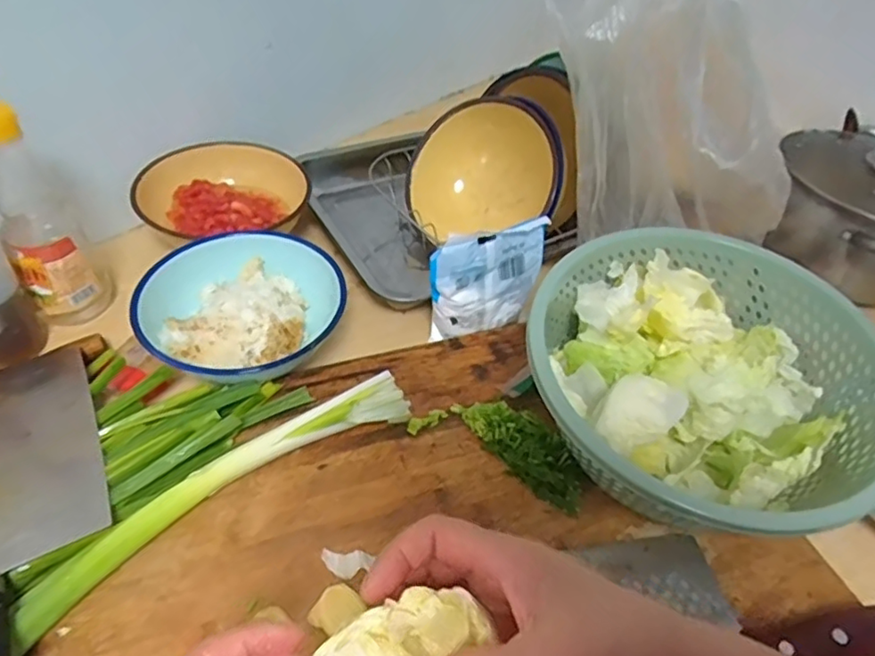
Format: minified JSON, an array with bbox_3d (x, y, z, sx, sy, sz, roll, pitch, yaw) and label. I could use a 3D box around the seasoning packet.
[{"bbox_3d":[0.047,-0.047,0.583,0.114,0.118,0.026,-13,49,-19],"label":"seasoning packet"}]

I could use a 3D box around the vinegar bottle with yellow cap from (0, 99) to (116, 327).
[{"bbox_3d":[-0.349,-0.088,0.542,0.068,0.227,0.051,-26,54,-28],"label":"vinegar bottle with yellow cap"}]

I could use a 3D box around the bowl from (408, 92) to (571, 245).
[{"bbox_3d":[0.055,-0.170,0.702,0.179,0.157,0.095,18,46,11],"label":"bowl"}]

